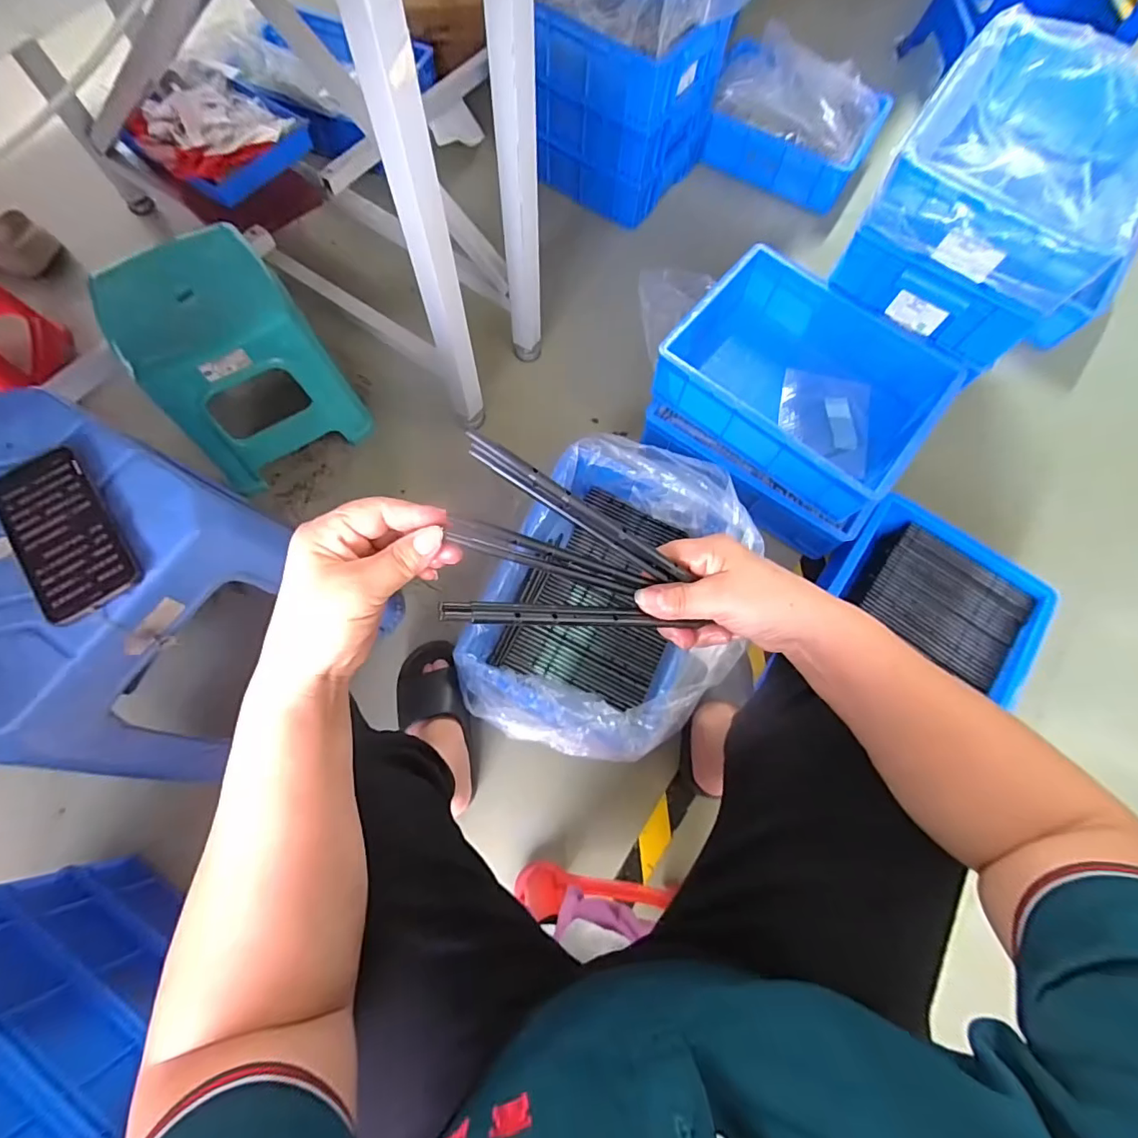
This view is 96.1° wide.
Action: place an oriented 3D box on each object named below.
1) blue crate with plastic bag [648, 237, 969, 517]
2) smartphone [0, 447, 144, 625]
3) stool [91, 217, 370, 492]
[{"bbox_3d":[0.394,-0.321,0.892,0.425,0.137,0.333,40,74,10],"label":"blue crate with plastic bag"},{"bbox_3d":[-0.444,-0.033,0.449,0.076,0.009,0.162,-35,76,-13],"label":"smartphone"},{"bbox_3d":[-0.537,-0.336,0.848,0.255,0.259,0.248,-33,76,-12],"label":"stool"}]

